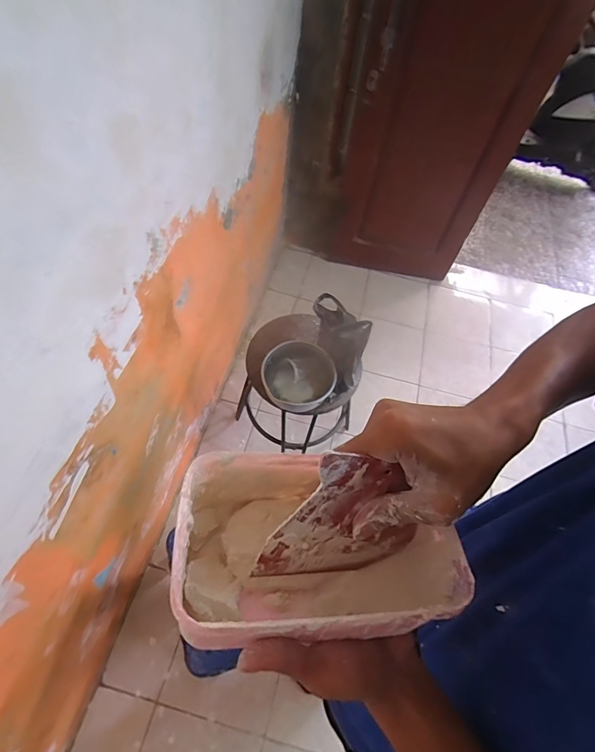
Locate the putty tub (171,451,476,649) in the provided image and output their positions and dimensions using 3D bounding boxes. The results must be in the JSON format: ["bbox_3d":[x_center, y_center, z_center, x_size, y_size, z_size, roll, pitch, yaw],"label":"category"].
[{"bbox_3d":[0.023,0.114,0.272,0.200,0.090,0.111,-2,57,-6],"label":"putty tub"}]

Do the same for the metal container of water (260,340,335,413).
[{"bbox_3d":[0.003,0.000,1.021,0.185,0.077,0.182,3,60,-4],"label":"metal container of water"}]

